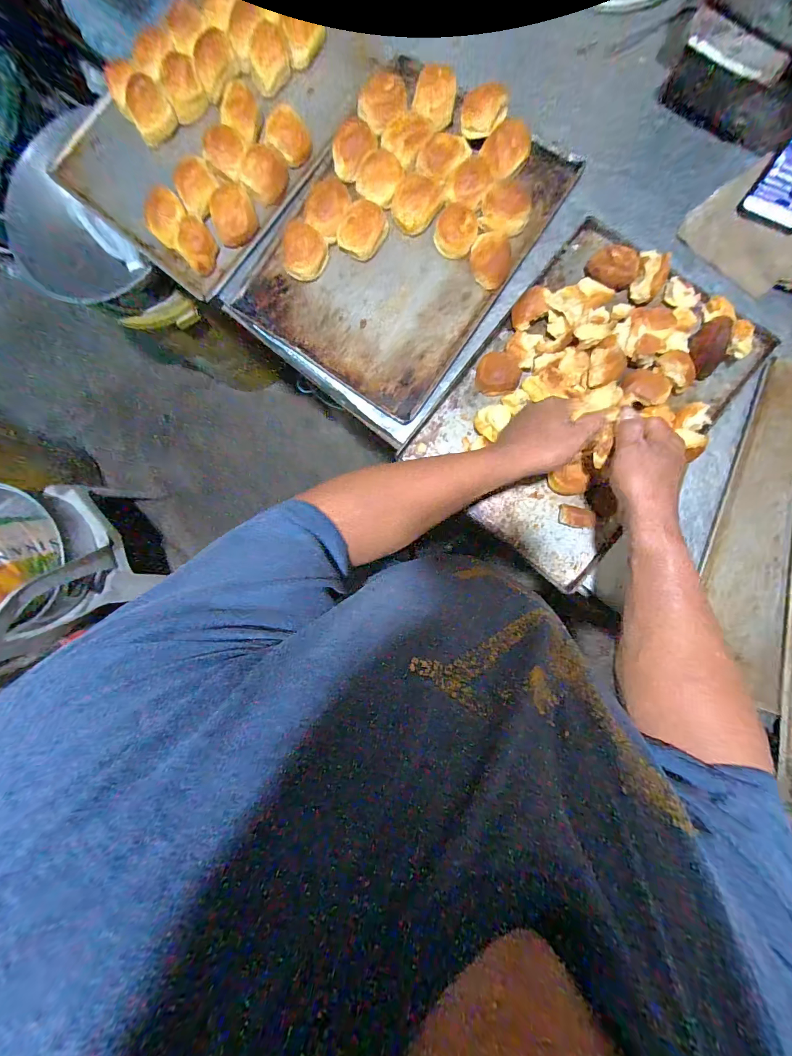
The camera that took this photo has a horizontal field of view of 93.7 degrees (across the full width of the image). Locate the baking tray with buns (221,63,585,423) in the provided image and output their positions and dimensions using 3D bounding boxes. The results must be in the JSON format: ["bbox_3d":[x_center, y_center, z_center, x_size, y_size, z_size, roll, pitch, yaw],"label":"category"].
[{"bbox_3d":[0.004,-0.420,0.540,0.338,0.045,0.448,37,94,7],"label":"baking tray with buns"}]

